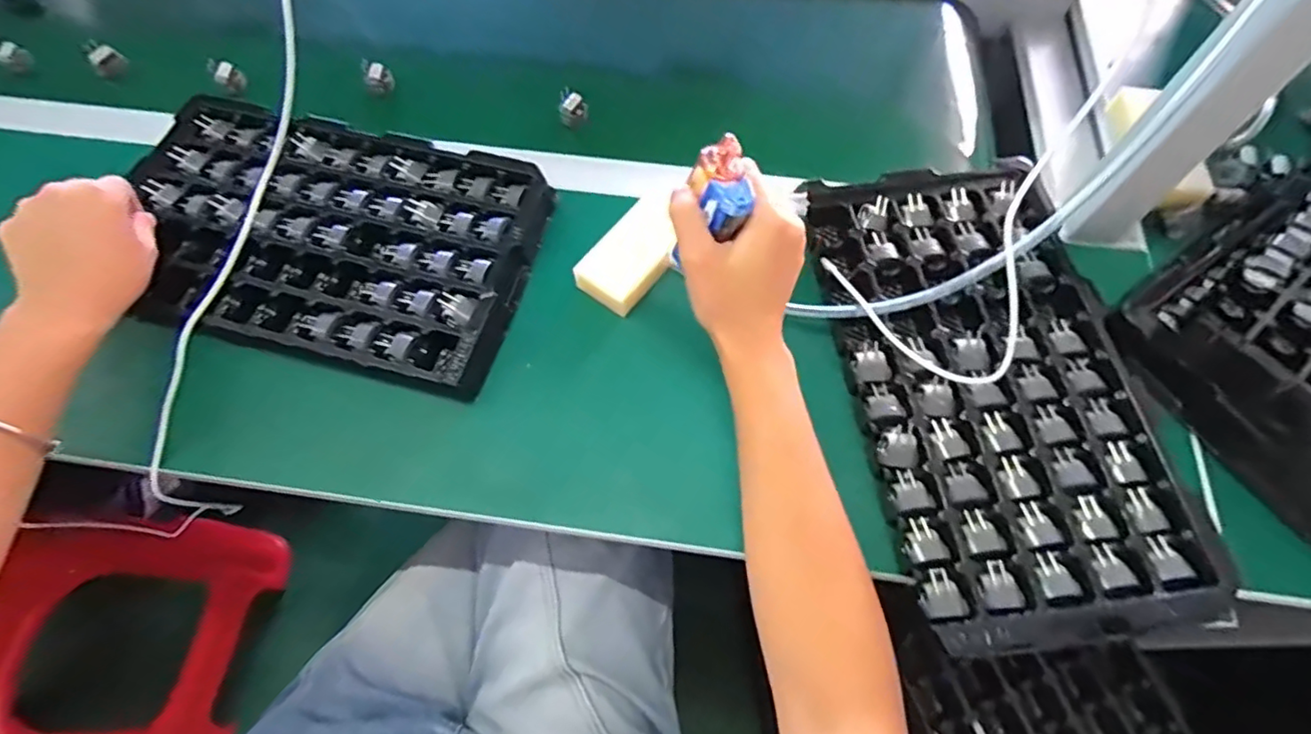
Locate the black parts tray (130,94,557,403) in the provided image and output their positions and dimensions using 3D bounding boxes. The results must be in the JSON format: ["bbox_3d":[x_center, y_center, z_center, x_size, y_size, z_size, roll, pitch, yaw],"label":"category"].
[{"bbox_3d":[-0.273,-0.110,0.511,0.337,0.031,0.220,13,65,6],"label":"black parts tray"}]

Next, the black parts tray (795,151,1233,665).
[{"bbox_3d":[0.247,0.003,0.448,0.198,0.032,0.353,-7,65,-3],"label":"black parts tray"}]

